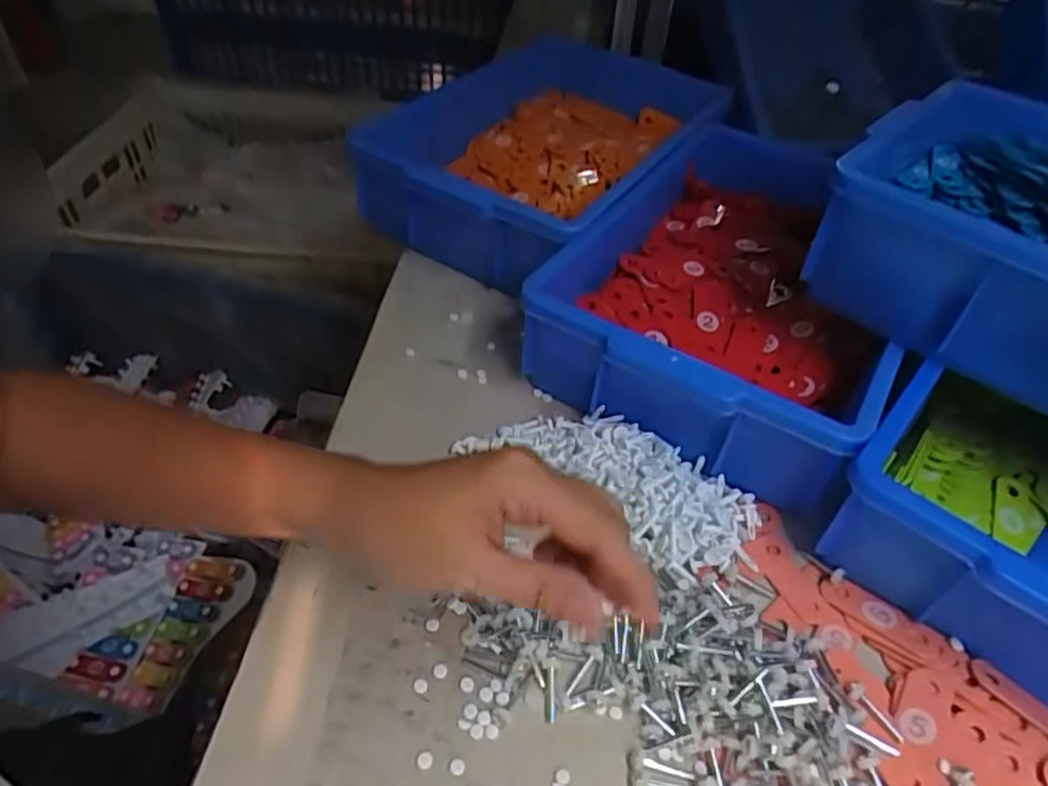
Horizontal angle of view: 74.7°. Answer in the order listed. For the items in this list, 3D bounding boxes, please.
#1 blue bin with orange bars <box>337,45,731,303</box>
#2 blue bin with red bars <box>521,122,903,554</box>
[{"bbox_3d":[0.037,-0.240,0.681,0.220,0.106,0.371,27,49,20],"label":"blue bin with orange bars"},{"bbox_3d":[0.179,-0.091,0.569,0.234,0.091,0.355,25,48,18],"label":"blue bin with red bars"}]

